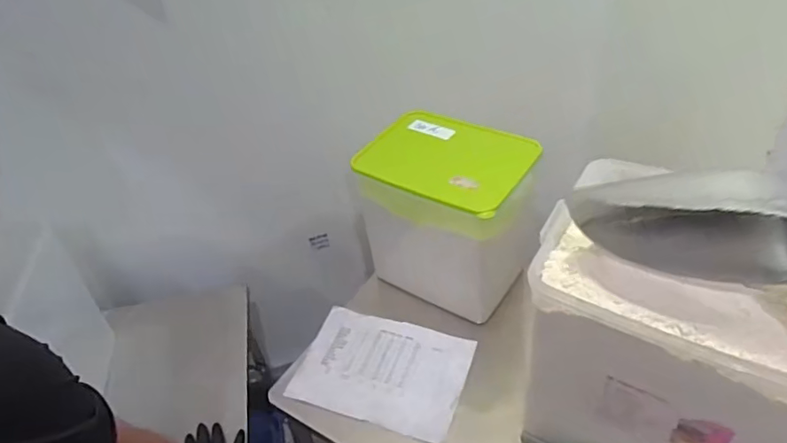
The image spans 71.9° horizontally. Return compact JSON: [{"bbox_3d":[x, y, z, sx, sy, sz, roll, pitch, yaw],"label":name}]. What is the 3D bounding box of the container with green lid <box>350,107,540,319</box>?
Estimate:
[{"bbox_3d":[0.105,-0.006,1.048,0.274,0.313,0.193,26,50,31],"label":"container with green lid"}]

